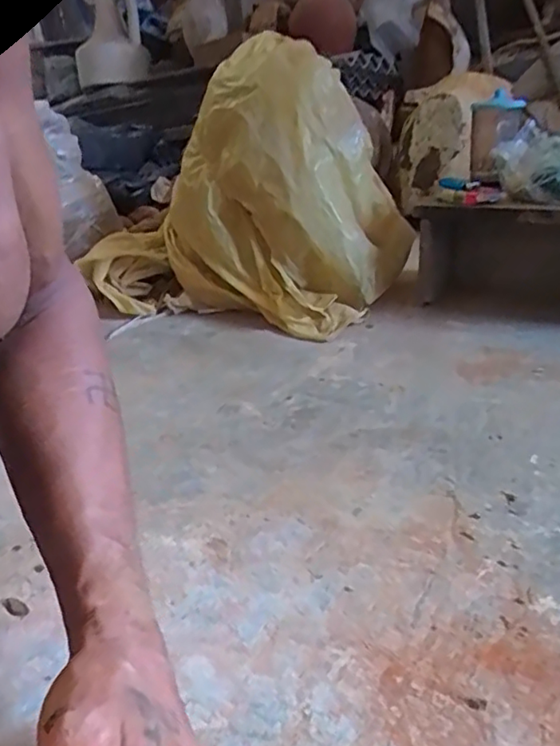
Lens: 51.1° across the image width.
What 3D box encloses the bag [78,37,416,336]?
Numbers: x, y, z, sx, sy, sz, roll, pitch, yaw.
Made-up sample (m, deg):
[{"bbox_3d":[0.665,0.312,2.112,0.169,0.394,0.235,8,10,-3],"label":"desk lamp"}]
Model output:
[{"bbox_3d":[-0.044,-0.304,0.968,0.440,0.376,0.292,9,29,27],"label":"bag"}]

